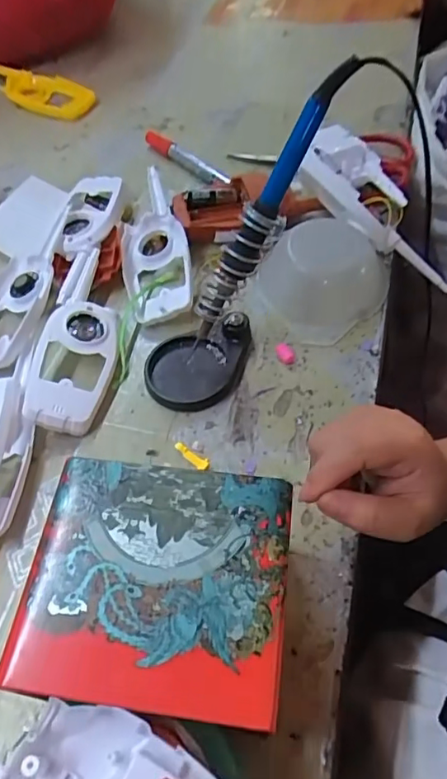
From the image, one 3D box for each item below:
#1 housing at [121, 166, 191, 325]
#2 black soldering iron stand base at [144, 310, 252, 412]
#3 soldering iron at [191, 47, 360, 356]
[{"bbox_3d":[-0.061,-0.127,0.484,0.055,0.038,0.166,-8,55,-4],"label":"housing"},{"bbox_3d":[-0.019,-0.020,0.419,0.082,0.025,0.068,-7,55,-3],"label":"black soldering iron stand base"},{"bbox_3d":[0.025,-0.110,0.360,0.023,0.202,0.022,-6,45,-48],"label":"soldering iron"}]

